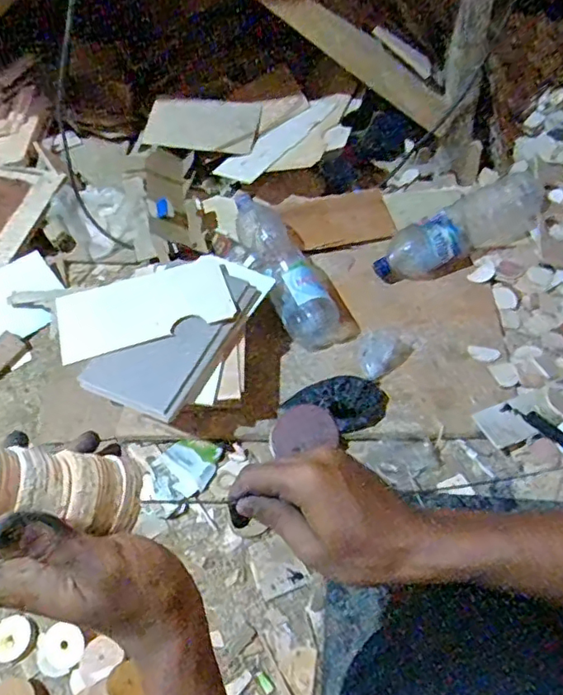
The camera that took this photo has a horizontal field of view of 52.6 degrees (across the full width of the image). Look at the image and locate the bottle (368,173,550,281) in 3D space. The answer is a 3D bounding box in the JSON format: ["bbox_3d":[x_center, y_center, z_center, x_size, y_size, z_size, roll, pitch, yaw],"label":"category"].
[{"bbox_3d":[0.323,-0.213,1.028,0.334,0.108,0.101,-19,52,-10],"label":"bottle"}]

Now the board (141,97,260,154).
[{"bbox_3d":[-0.170,-0.475,1.216,0.254,0.099,0.013,11,24,13],"label":"board"}]

